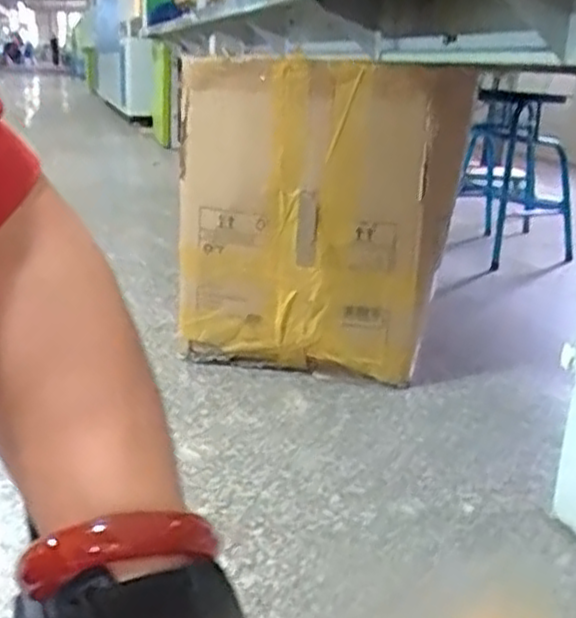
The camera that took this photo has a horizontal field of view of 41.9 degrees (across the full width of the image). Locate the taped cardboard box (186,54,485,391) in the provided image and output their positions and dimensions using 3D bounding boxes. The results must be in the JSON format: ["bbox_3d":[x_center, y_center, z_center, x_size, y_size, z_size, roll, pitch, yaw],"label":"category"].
[{"bbox_3d":[0.062,-0.161,1.371,0.464,0.538,0.345,9,18,17],"label":"taped cardboard box"}]

